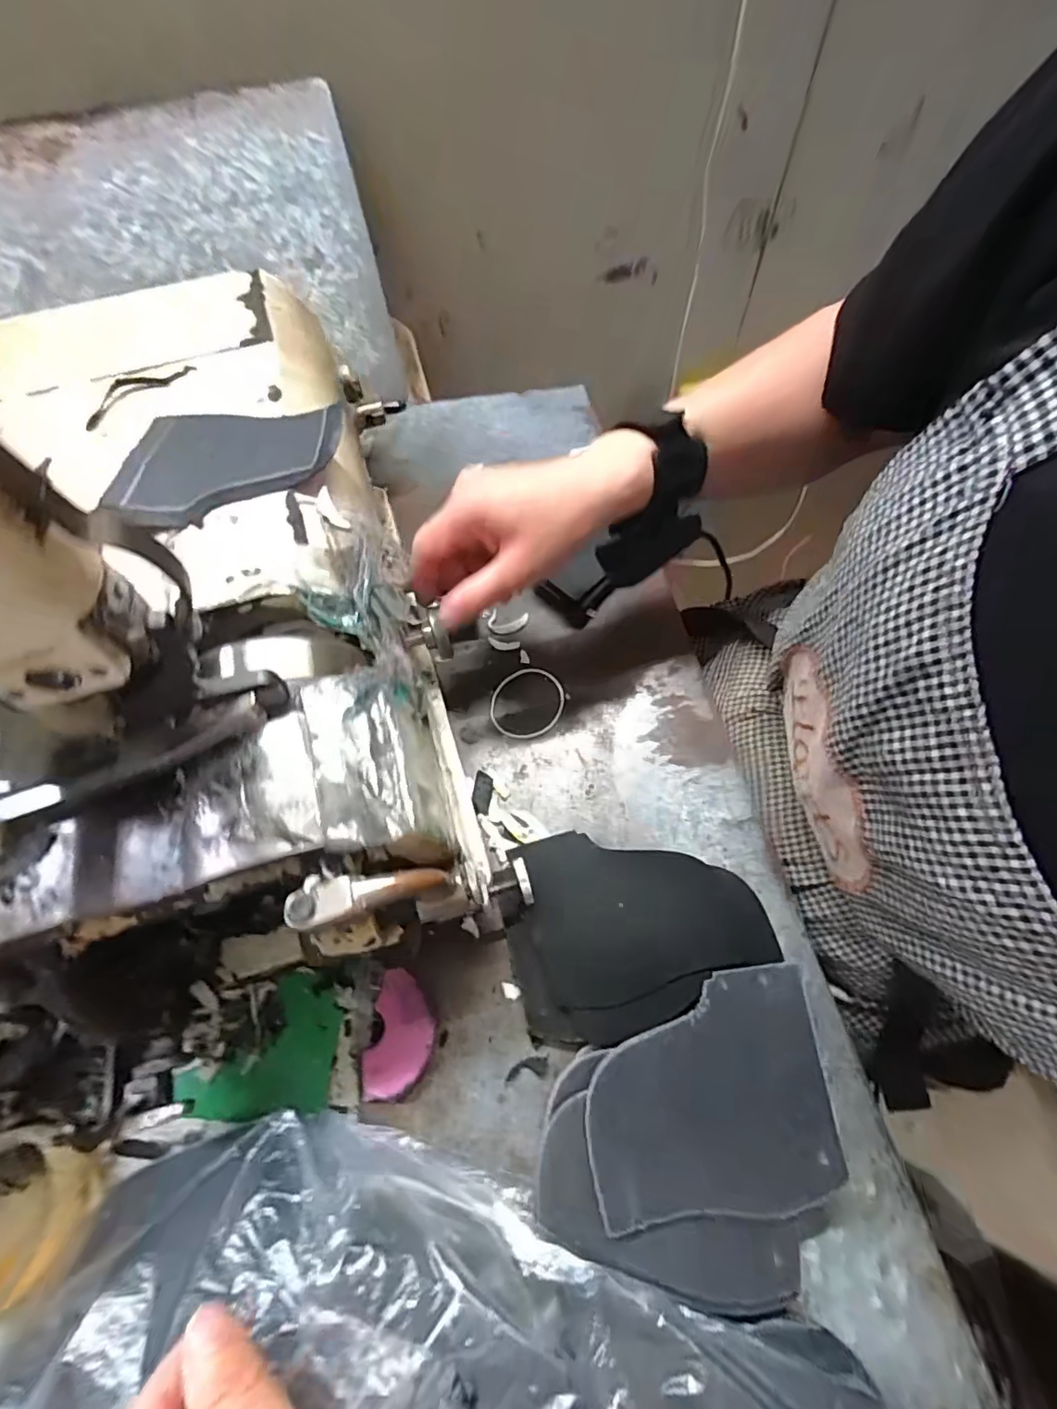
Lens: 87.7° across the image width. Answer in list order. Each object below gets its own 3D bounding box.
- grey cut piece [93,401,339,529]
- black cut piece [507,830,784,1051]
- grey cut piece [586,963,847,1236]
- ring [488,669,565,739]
[{"bbox_3d":[-0.165,-0.139,0.305,0.123,0.009,0.083,-19,63,-9],"label":"grey cut piece"},{"bbox_3d":[0.057,0.120,0.306,0.133,0.021,0.103,-13,61,-6],"label":"black cut piece"},{"bbox_3d":[0.083,0.178,0.257,0.110,0.004,0.091,-4,62,-1],"label":"grey cut piece"},{"bbox_3d":[0.000,-0.002,0.388,0.050,0.004,0.056,9,62,6],"label":"ring"}]

